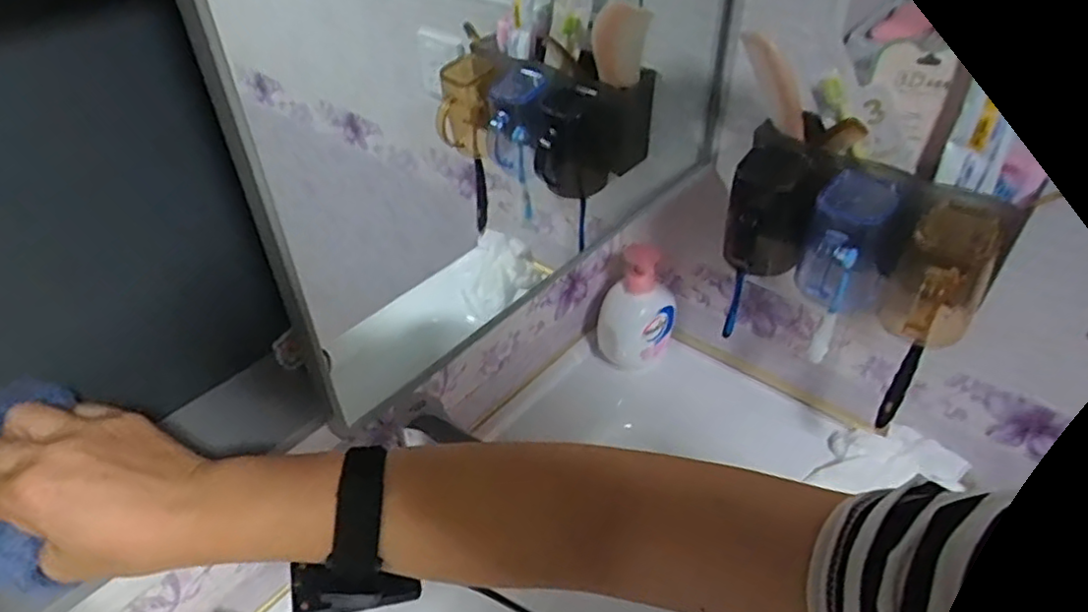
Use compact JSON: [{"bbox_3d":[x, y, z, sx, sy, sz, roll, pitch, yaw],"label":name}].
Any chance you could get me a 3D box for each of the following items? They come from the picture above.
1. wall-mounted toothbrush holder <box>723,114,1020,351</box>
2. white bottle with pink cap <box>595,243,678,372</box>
[{"bbox_3d":[0.273,-0.068,0.588,0.215,0.135,0.114,21,45,25],"label":"wall-mounted toothbrush holder"},{"bbox_3d":[0.120,-0.003,0.857,0.091,0.151,0.075,18,44,22],"label":"white bottle with pink cap"}]

